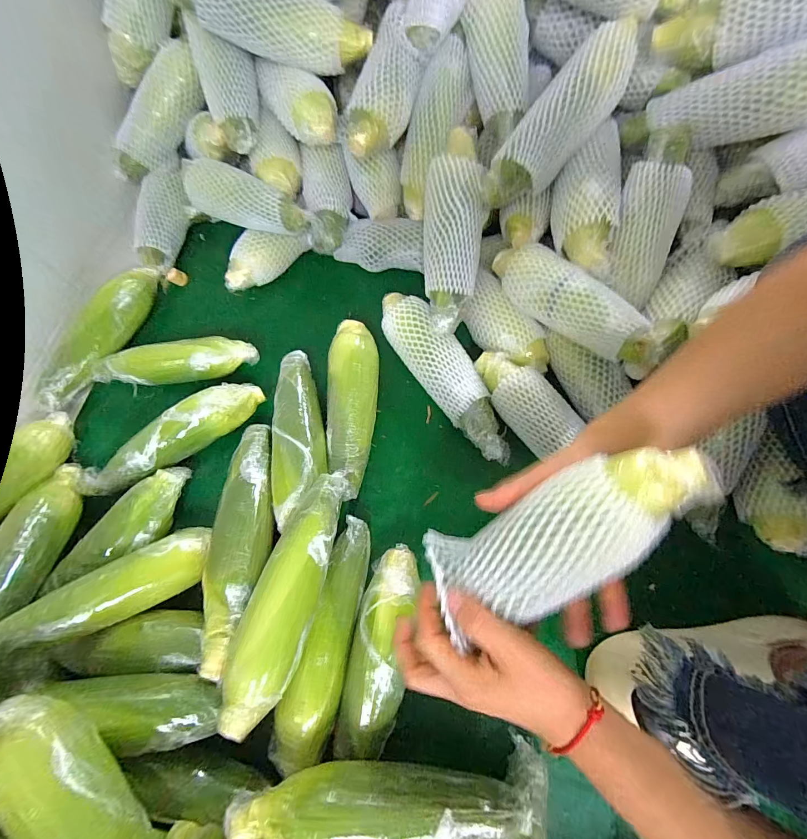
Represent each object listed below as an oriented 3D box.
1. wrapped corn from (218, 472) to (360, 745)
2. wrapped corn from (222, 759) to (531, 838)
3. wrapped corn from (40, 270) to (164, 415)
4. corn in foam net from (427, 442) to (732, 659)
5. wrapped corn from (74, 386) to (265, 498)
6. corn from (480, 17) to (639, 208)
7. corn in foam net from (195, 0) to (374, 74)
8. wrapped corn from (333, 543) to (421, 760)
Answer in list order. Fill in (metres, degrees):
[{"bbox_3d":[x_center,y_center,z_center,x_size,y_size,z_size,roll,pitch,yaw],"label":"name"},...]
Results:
[{"bbox_3d":[-0.109,0.166,0.385,0.059,0.054,0.235,16,71,7],"label":"wrapped corn"},{"bbox_3d":[-0.020,0.327,0.322,0.236,0.046,0.053,3,69,3],"label":"wrapped corn"},{"bbox_3d":[-0.419,-0.122,0.541,0.044,0.043,0.241,20,71,9],"label":"wrapped corn"},{"bbox_3d":[0.106,0.081,0.265,0.188,0.048,0.074,-35,69,23],"label":"corn in foam net"},{"bbox_3d":[-0.293,0.021,0.485,0.244,0.048,0.056,-30,71,-9],"label":"wrapped corn"},{"bbox_3d":[0.183,-0.350,0.457,0.071,0.050,0.233,46,104,16],"label":"corn"},{"bbox_3d":[-0.146,-0.493,0.485,0.202,0.072,0.052,10,70,5],"label":"corn in foam net"},{"bbox_3d":[-0.020,0.227,0.395,0.063,0.043,0.188,9,70,5],"label":"wrapped corn"}]

